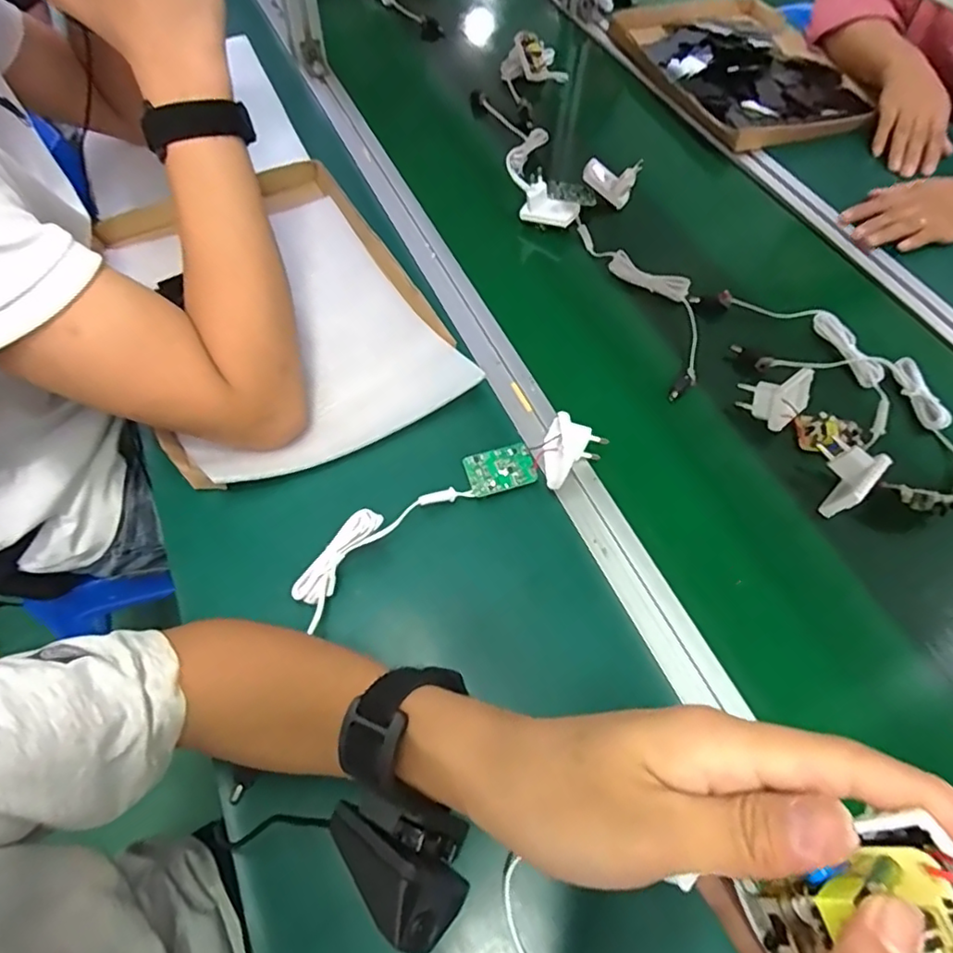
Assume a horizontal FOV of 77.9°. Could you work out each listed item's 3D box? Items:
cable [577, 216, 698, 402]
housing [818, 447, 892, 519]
[{"bbox_3d":[0.180,-0.179,0.602,0.076,0.028,0.246,-12,59,-9],"label":"cable"},{"bbox_3d":[0.299,0.005,0.479,0.058,0.045,0.033,-37,66,-22],"label":"housing"}]

